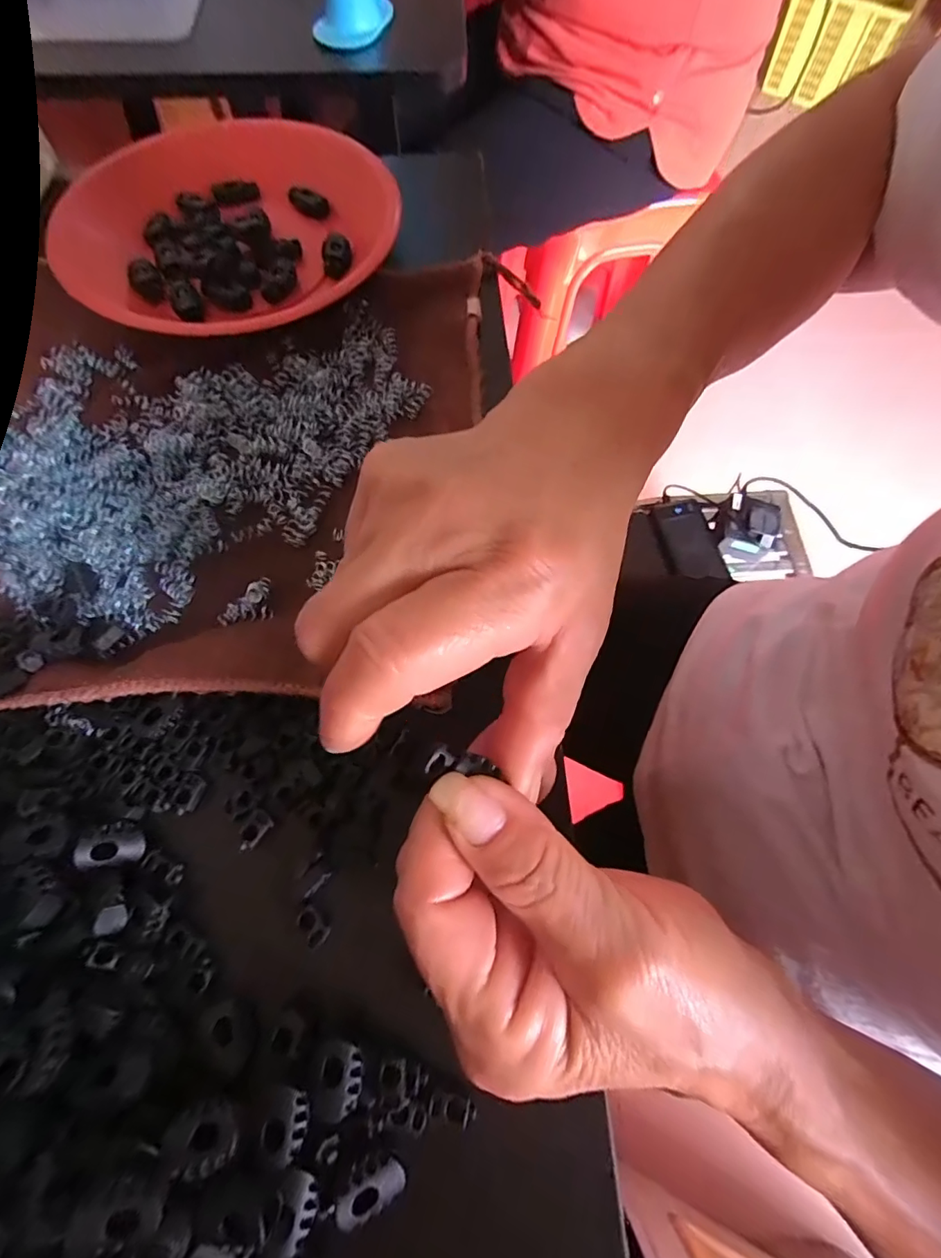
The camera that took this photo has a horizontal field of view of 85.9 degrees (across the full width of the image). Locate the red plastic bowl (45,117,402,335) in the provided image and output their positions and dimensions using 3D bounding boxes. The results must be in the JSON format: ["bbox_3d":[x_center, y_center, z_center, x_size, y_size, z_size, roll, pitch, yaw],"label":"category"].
[{"bbox_3d":[-0.158,-0.259,0.319,0.192,0.032,0.192,0,69,-1],"label":"red plastic bowl"}]

